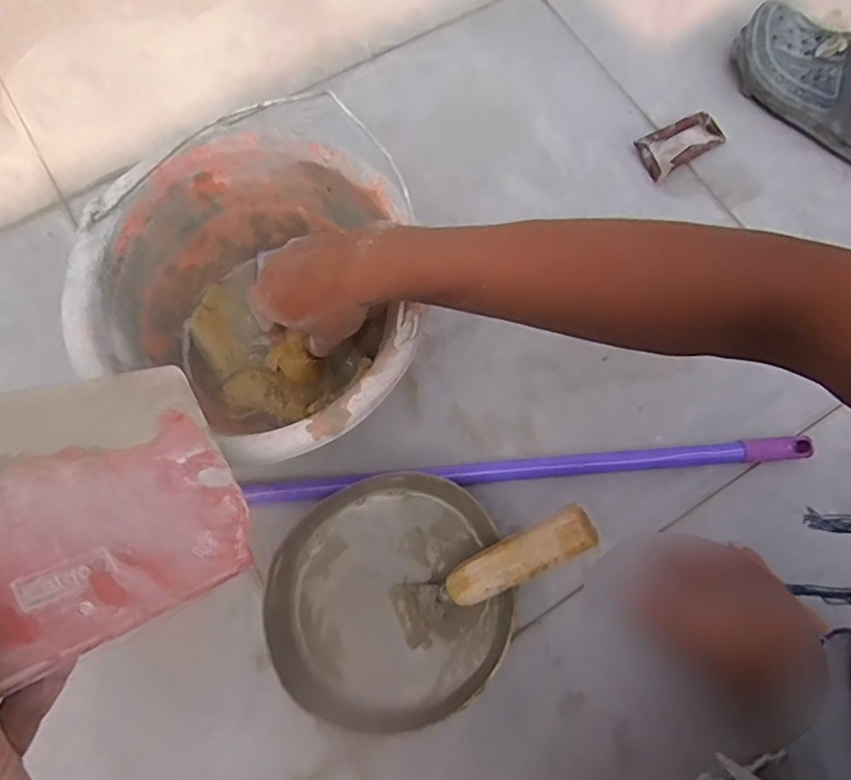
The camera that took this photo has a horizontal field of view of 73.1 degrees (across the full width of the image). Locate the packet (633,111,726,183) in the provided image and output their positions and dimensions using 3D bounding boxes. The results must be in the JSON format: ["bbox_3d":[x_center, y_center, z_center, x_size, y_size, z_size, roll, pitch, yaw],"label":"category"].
[{"bbox_3d":[0.285,-0.275,0.635,0.097,0.019,0.050,-27,77,-9],"label":"packet"}]

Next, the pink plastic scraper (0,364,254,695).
[{"bbox_3d":[-0.179,0.053,0.256,0.144,0.005,0.199,44,34,21],"label":"pink plastic scraper"}]

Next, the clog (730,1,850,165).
[{"bbox_3d":[0.459,-0.333,0.638,0.248,0.073,0.095,37,76,8],"label":"clog"}]

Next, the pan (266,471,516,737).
[{"bbox_3d":[-0.030,0.166,0.469,0.179,0.071,0.179,0,74,-1],"label":"pan"}]

